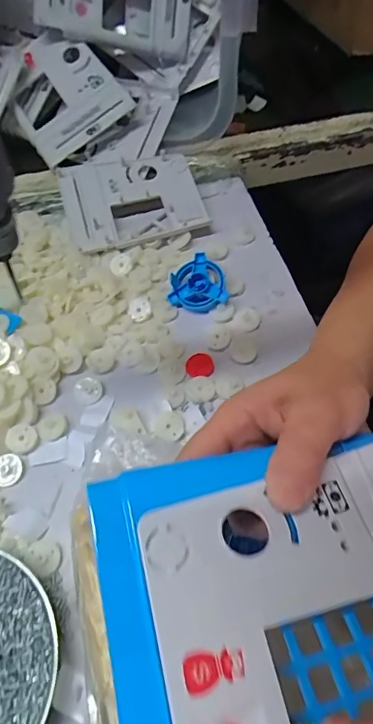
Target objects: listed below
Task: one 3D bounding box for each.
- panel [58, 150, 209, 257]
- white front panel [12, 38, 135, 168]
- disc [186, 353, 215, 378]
[{"bbox_3d":[-0.057,-0.175,0.492,0.144,0.024,0.123,-14,56,-9],"label":"panel"},{"bbox_3d":[-0.144,-0.311,0.529,0.120,0.021,0.136,-36,81,2],"label":"white front panel"},{"bbox_3d":[0.011,0.002,0.387,0.024,0.004,0.022,0,55,0],"label":"disc"}]

